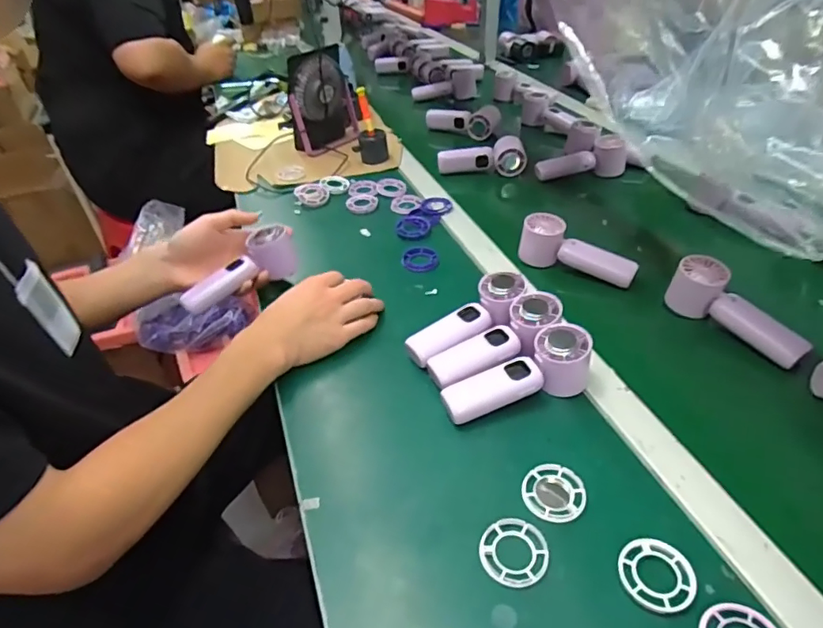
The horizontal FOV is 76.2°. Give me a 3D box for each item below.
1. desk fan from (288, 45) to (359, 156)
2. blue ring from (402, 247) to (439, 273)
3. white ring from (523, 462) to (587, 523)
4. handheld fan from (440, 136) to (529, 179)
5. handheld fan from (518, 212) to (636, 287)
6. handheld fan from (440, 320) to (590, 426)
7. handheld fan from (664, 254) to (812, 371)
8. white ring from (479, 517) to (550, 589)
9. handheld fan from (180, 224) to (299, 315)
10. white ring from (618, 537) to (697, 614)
[{"bbox_3d":[-0.170,-0.426,1.048,0.057,0.186,0.159,28,48,33],"label":"desk fan"},{"bbox_3d":[0.013,-0.079,0.749,0.050,0.004,0.060,0,43,8],"label":"blue ring"},{"bbox_3d":[0.123,0.154,0.452,0.051,0.004,0.053,-4,43,4],"label":"white ring"},{"bbox_3d":[0.126,-0.283,0.956,0.154,0.042,0.061,-9,43,-1],"label":"handheld fan"},{"bbox_3d":[0.219,-0.084,0.692,0.149,0.060,0.041,22,50,28],"label":"handheld fan"},{"bbox_3d":[0.104,0.059,0.527,0.152,0.049,0.055,-16,43,-9],"label":"handheld fan"},{"bbox_3d":[0.368,-0.005,0.589,0.044,0.053,0.152,-28,46,-21],"label":"handheld fan"},{"bbox_3d":[0.081,0.188,0.414,0.052,0.005,0.055,-4,43,4],"label":"white ring"},{"bbox_3d":[-0.218,-0.054,0.671,0.043,0.054,0.151,29,54,33],"label":"handheld fan"},{"bbox_3d":[0.183,0.193,0.390,0.052,0.004,0.053,-4,43,4],"label":"white ring"}]

